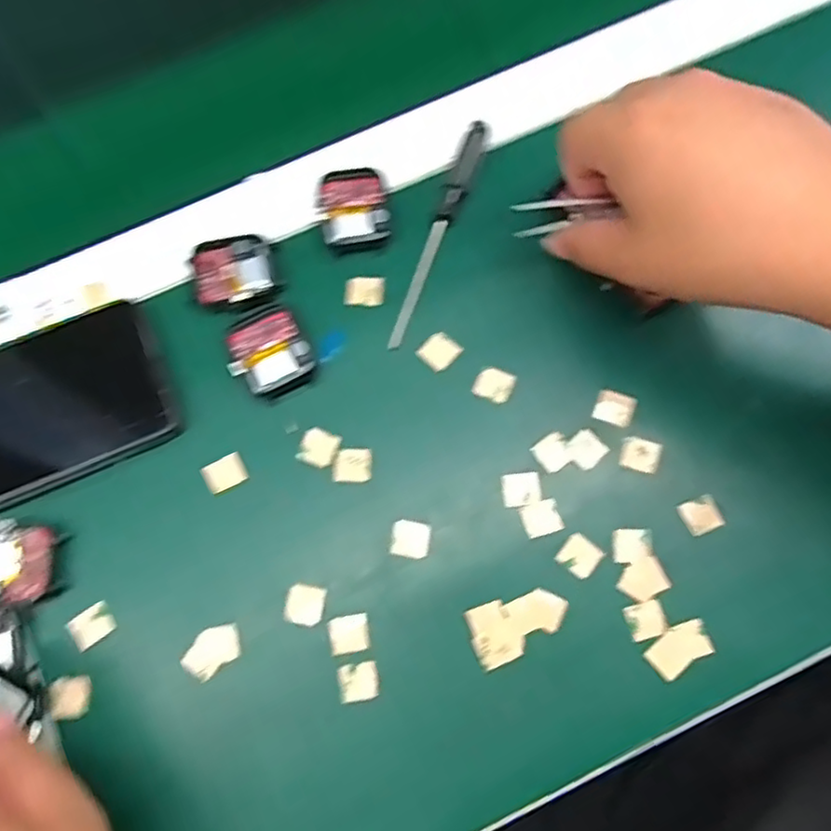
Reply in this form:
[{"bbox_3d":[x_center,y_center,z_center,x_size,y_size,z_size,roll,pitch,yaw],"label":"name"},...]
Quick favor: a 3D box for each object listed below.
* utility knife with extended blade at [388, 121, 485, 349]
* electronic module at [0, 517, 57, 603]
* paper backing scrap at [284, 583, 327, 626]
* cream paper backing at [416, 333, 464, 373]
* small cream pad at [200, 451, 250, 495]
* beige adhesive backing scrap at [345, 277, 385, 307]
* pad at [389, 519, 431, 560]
[{"bbox_3d":[0.012,-0.095,0.345,0.012,0.011,0.129,18,77,6],"label":"utility knife with extended blade"},{"bbox_3d":[-0.191,0.068,0.309,0.042,0.007,0.037,3,76,2],"label":"electronic module"},{"bbox_3d":[-0.051,0.087,0.304,0.017,0.004,0.017,11,76,4],"label":"paper backing scrap"},{"bbox_3d":[0.012,-0.033,0.335,0.017,0.004,0.019,41,80,10],"label":"cream paper backing"},{"bbox_3d":[-0.093,0.028,0.321,0.020,0.004,0.015,-27,77,-6],"label":"small cream pad"},{"bbox_3d":[-0.026,-0.065,0.343,0.020,0.004,0.016,2,76,2],"label":"beige adhesive backing scrap"},{"bbox_3d":[-0.002,0.058,0.310,0.017,0.004,0.016,9,76,3],"label":"pad"}]

